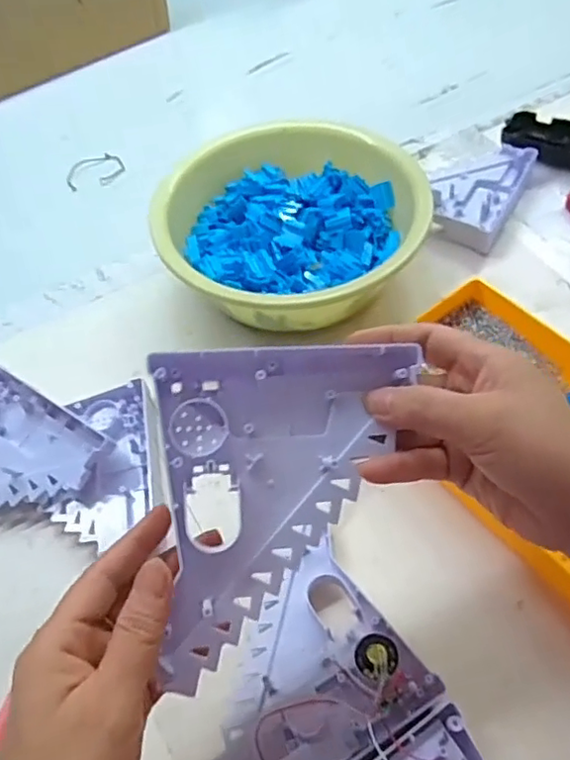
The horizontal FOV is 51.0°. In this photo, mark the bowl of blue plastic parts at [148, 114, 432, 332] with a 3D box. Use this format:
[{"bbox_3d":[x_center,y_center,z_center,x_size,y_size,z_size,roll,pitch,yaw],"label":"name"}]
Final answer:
[{"bbox_3d":[0.003,-0.130,0.545,0.225,0.081,0.202,-21,57,-9],"label":"bowl of blue plastic parts"}]

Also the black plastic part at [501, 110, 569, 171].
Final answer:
[{"bbox_3d":[0.291,-0.258,0.644,0.108,0.020,0.064,18,60,16],"label":"black plastic part"}]

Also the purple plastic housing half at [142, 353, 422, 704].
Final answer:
[{"bbox_3d":[0.004,0.059,0.295,0.127,0.016,0.151,-3,80,-7],"label":"purple plastic housing half"}]

